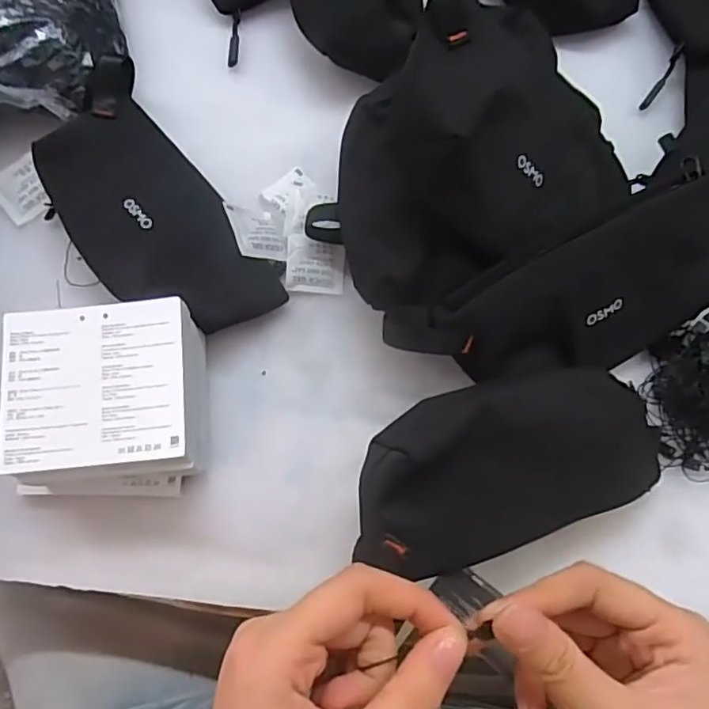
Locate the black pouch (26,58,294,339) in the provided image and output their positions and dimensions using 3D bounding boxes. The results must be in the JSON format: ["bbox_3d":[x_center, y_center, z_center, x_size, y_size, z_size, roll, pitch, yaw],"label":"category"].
[{"bbox_3d":[-0.138,-0.095,0.388,0.093,0.039,0.198,-38,79,-9],"label":"black pouch"}]

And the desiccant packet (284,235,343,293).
[{"bbox_3d":[-0.026,-0.061,0.400,0.038,0.010,0.037,2,76,1],"label":"desiccant packet"}]

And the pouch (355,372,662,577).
[{"bbox_3d":[0.094,0.059,0.320,0.188,0.051,0.084,-8,75,-23],"label":"pouch"}]

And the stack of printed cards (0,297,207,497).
[{"bbox_3d":[-0.145,0.030,0.349,0.113,0.064,0.104,-5,76,-1],"label":"stack of printed cards"}]

